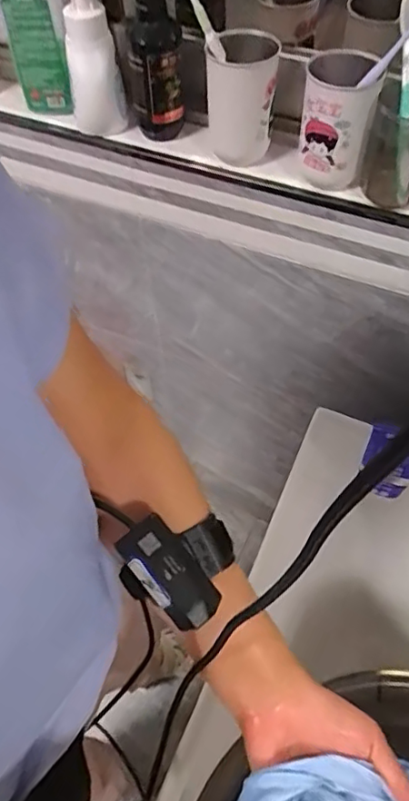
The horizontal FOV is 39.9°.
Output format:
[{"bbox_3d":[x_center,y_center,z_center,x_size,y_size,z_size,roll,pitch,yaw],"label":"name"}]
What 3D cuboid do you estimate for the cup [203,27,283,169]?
[{"bbox_3d":[0.041,-0.338,0.635,0.076,0.110,0.077,2,57,4],"label":"cup"}]

